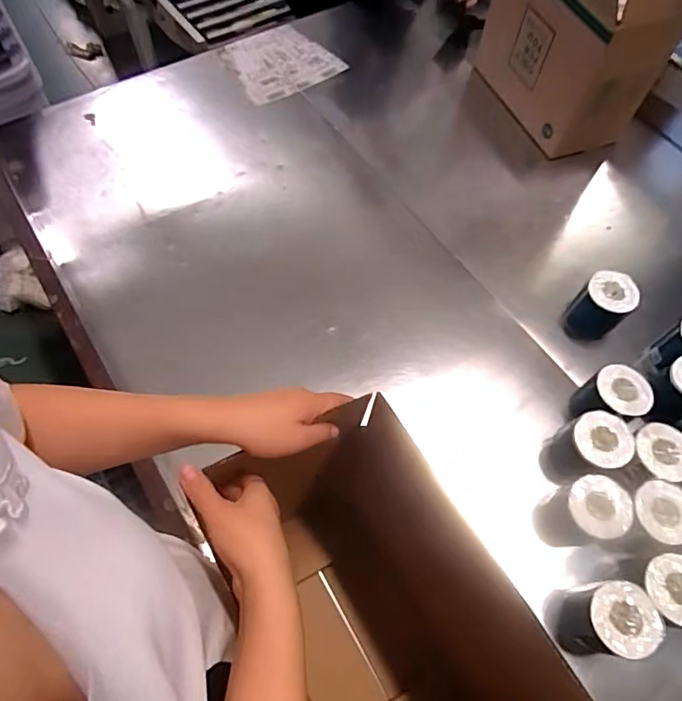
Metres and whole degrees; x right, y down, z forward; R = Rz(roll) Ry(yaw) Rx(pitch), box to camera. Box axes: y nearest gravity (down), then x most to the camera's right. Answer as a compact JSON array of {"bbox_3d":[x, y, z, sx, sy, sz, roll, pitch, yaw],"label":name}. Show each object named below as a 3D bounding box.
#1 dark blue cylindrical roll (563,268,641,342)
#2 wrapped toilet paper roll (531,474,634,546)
[{"bbox_3d":[0.506,-0.076,0.999,0.102,0.143,0.095,1,63,-2],"label":"dark blue cylindrical roll"},{"bbox_3d":[0.387,0.264,0.819,0.106,0.161,0.099,1,63,-2],"label":"wrapped toilet paper roll"}]

